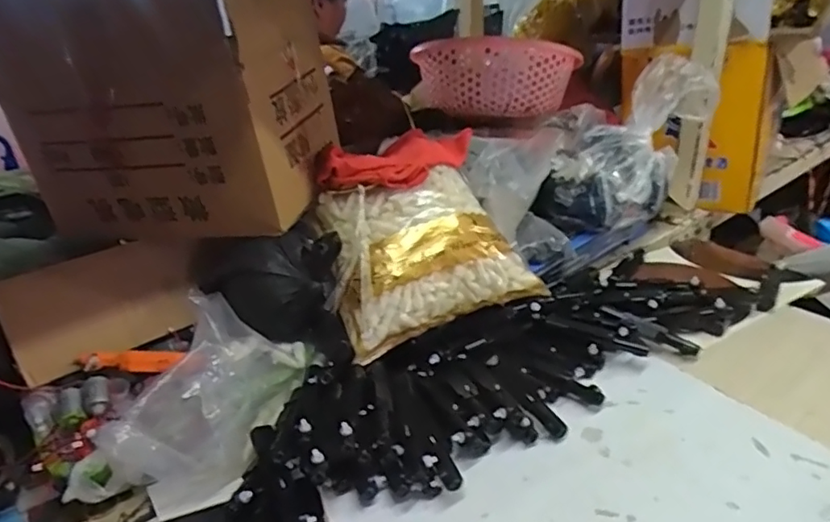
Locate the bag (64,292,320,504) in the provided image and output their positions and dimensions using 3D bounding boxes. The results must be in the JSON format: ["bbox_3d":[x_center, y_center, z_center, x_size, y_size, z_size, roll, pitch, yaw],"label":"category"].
[{"bbox_3d":[-0.209,0.139,0.581,0.120,0.122,0.235,8,29,22],"label":"bag"}]

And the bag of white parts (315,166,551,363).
[{"bbox_3d":[0.012,-0.019,0.673,0.236,0.200,0.055,-18,-14,-18],"label":"bag of white parts"}]

